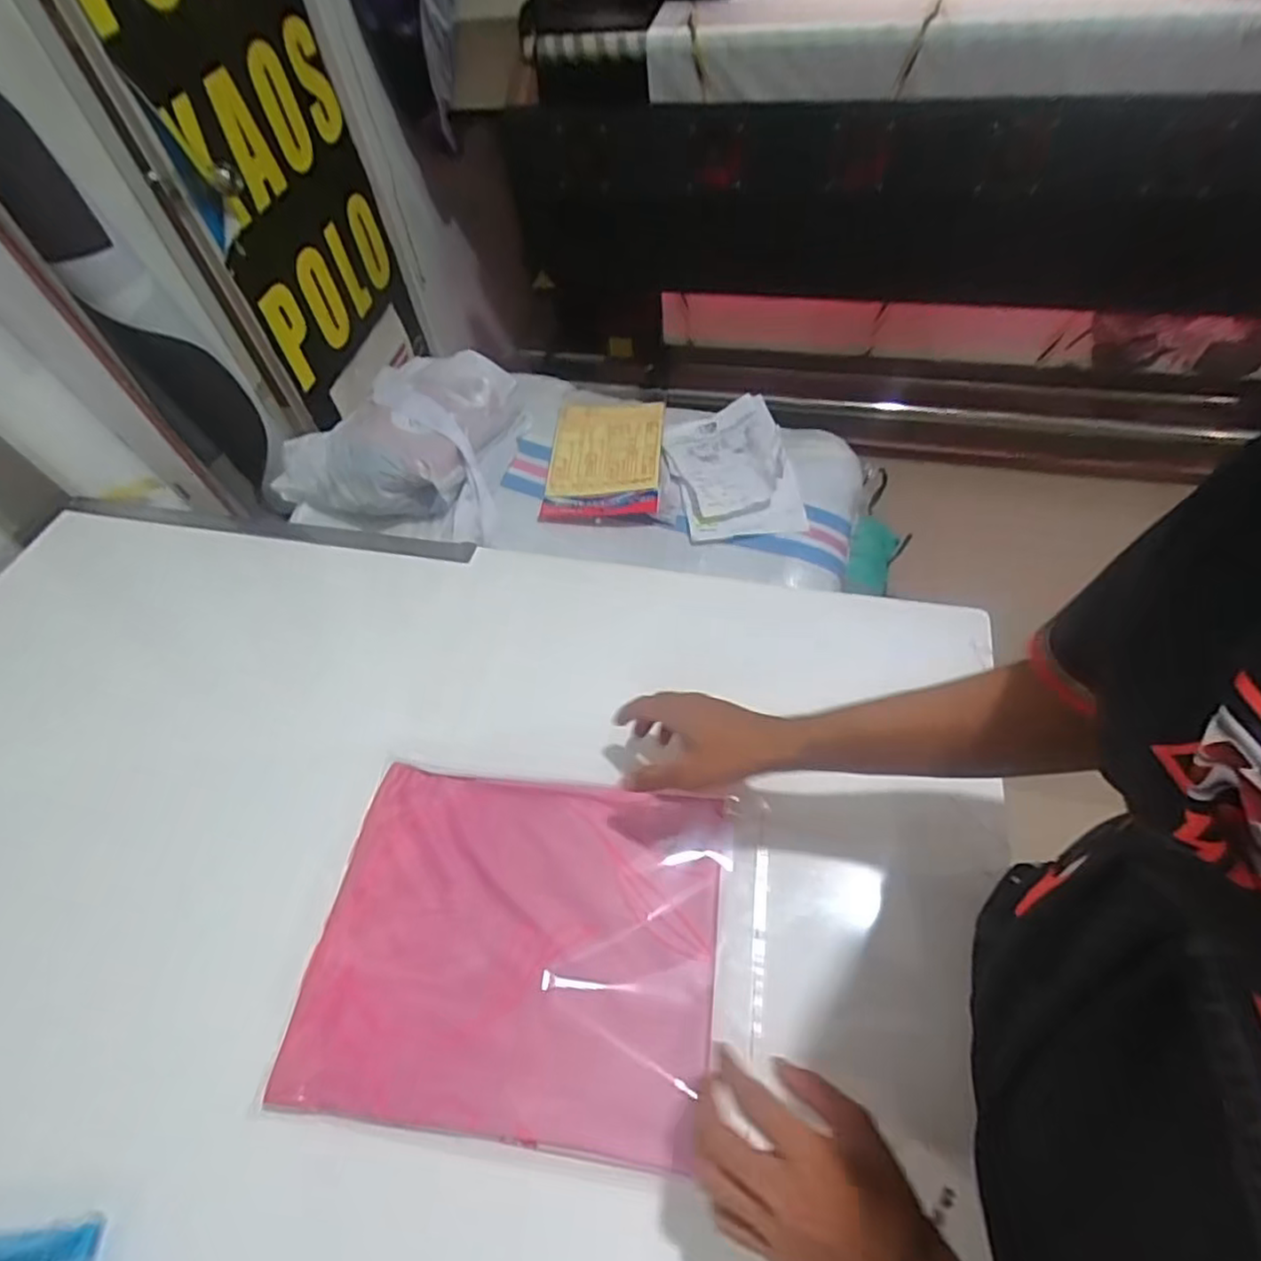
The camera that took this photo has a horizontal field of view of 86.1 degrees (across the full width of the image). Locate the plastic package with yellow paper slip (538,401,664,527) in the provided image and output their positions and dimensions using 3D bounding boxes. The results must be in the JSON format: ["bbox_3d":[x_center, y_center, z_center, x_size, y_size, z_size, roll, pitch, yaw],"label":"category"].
[{"bbox_3d":[-0.038,-0.257,0.997,0.164,0.022,0.269,-2,53,9],"label":"plastic package with yellow paper slip"}]

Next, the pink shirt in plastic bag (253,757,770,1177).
[{"bbox_3d":[-0.073,0.247,0.548,0.352,0.027,0.267,4,52,6],"label":"pink shirt in plastic bag"}]

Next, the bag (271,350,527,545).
[{"bbox_3d":[-0.331,-0.279,0.975,0.314,0.105,0.285,5,55,9],"label":"bag"}]

